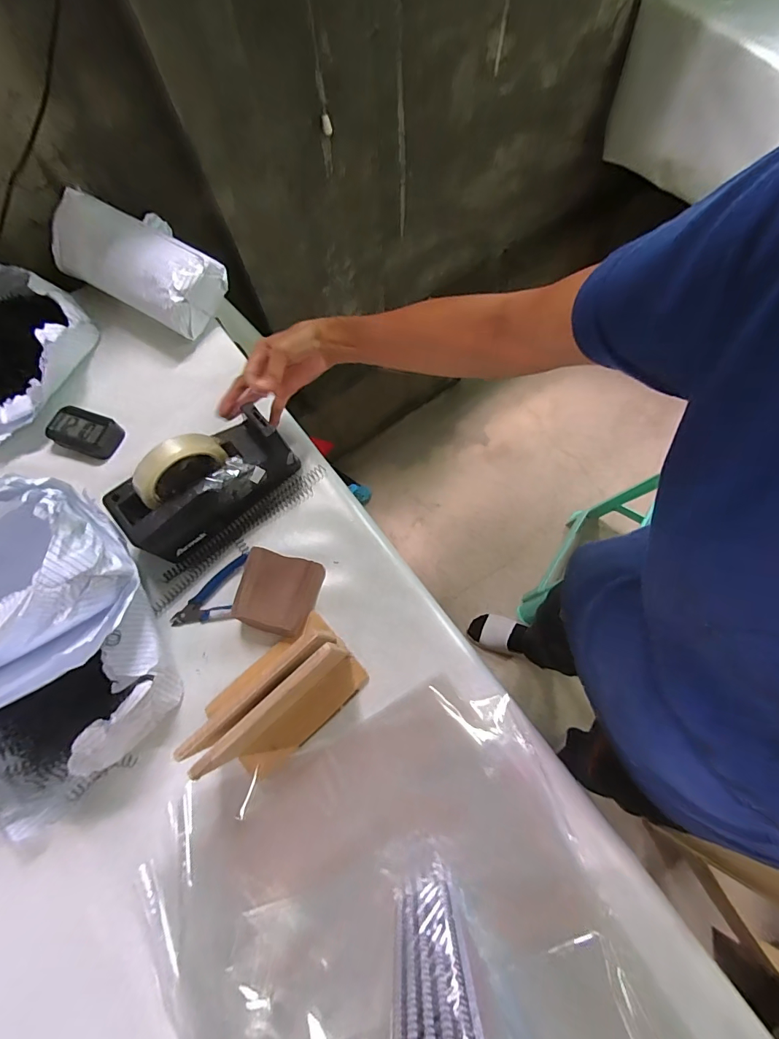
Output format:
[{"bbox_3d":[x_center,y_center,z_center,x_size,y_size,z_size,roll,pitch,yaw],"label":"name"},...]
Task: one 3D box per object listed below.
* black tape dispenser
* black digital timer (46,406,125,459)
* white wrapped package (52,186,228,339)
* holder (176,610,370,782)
[{"bbox_3d":[-0.214,-0.047,0.494,0.194,0.122,0.072,-37,75,-10],"label":"black tape dispenser"},{"bbox_3d":[-0.413,-0.120,0.572,0.087,0.022,0.056,17,73,7],"label":"black digital timer"},{"bbox_3d":[-0.376,-0.376,0.625,0.258,0.096,0.109,29,75,10],"label":"white wrapped package"},{"bbox_3d":[-0.110,0.182,0.421,0.157,0.112,0.091,-39,75,-11],"label":"holder"}]

